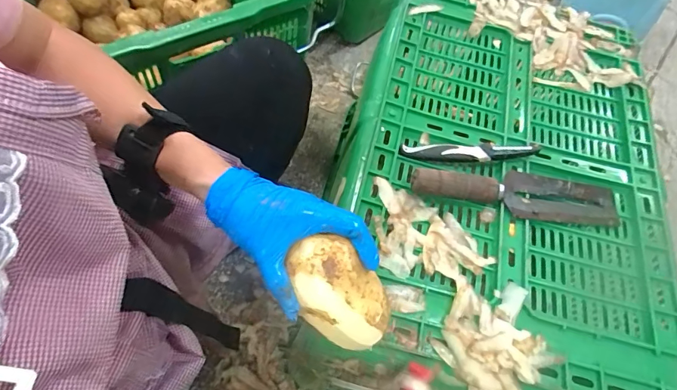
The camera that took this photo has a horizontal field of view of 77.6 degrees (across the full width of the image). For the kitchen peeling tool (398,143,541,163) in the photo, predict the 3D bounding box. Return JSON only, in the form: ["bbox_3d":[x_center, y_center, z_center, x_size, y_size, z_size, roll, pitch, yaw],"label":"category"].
[{"bbox_3d":[0.165,-0.054,0.521,0.176,0.012,0.027,-2,61,-8],"label":"kitchen peeling tool"}]

